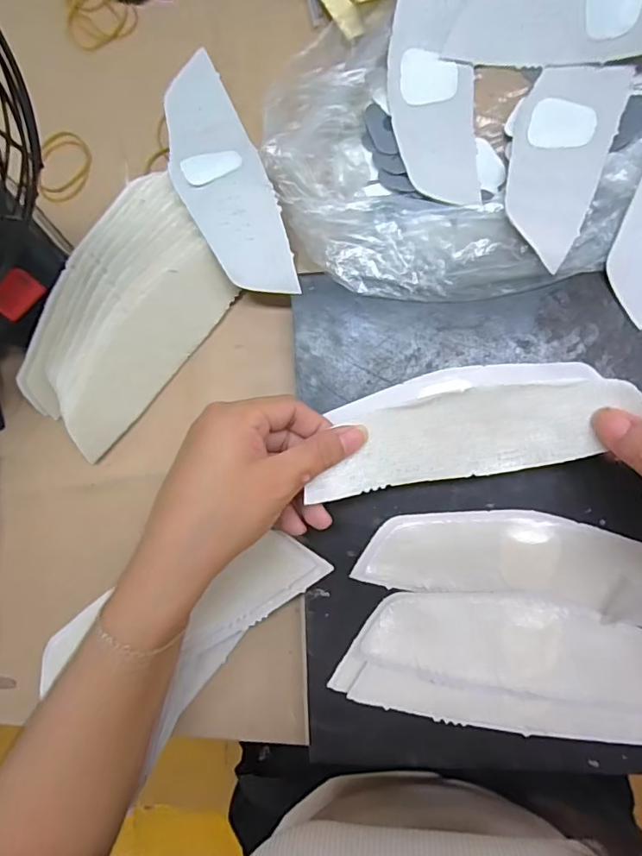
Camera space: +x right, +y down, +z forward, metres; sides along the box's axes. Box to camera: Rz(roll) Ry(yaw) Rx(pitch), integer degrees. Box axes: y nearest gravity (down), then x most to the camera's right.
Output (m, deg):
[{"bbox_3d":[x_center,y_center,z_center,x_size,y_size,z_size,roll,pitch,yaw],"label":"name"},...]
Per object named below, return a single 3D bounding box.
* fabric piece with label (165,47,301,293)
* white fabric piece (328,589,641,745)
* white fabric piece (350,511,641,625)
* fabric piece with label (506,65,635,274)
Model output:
[{"bbox_3d":[-0.066,-0.169,0.339,0.054,0.035,0.185,-22,86,4],"label":"fabric piece with label"},{"bbox_3d":[0.118,0.138,0.296,0.203,0.011,0.078,6,90,7],"label":"white fabric piece"},{"bbox_3d":[0.124,0.080,0.303,0.193,0.006,0.053,7,88,6],"label":"white fabric piece"},{"bbox_3d":[0.146,-0.163,0.311,0.056,0.019,0.139,17,75,6],"label":"fabric piece with label"}]

